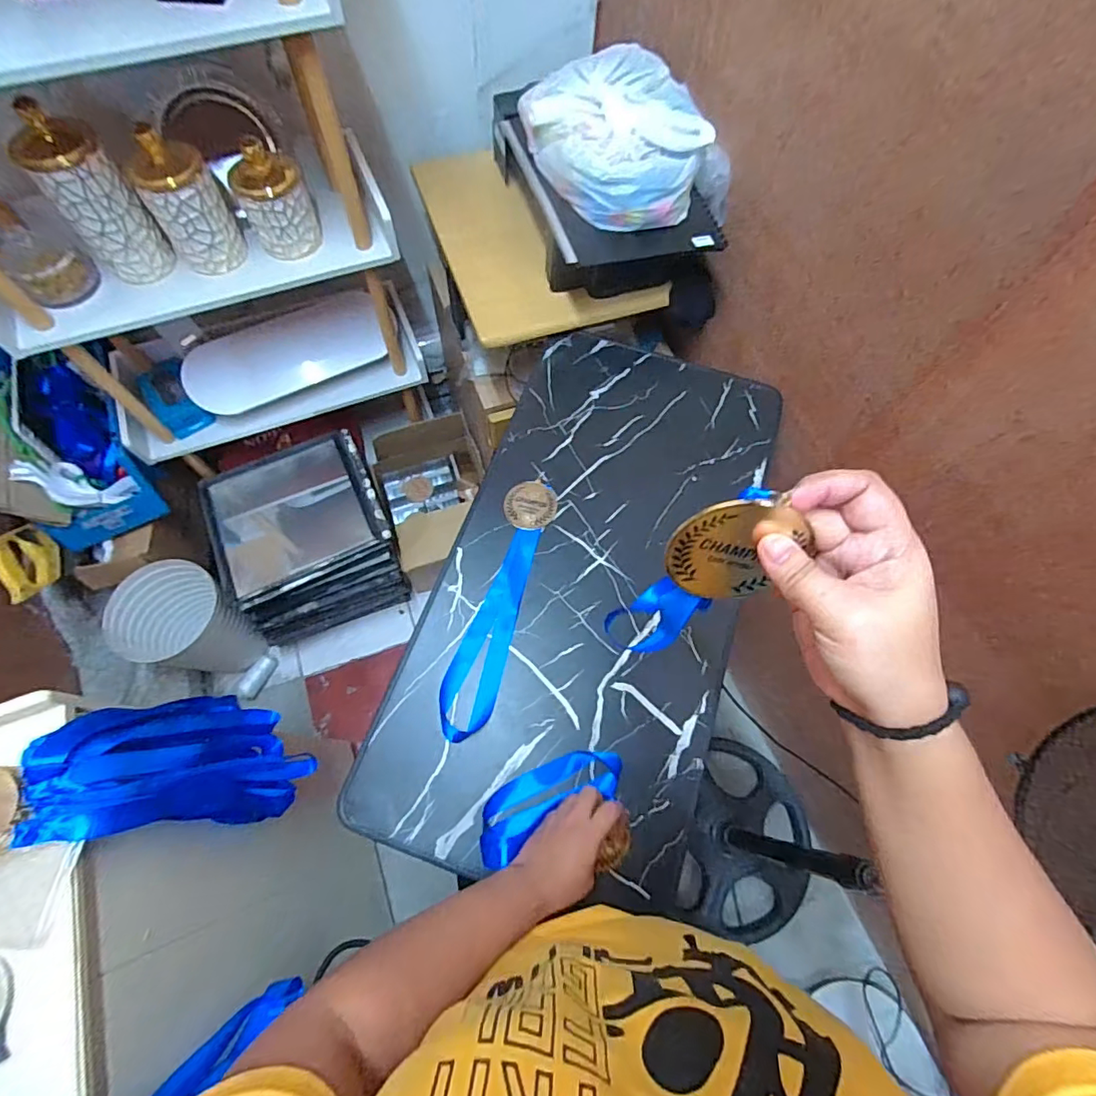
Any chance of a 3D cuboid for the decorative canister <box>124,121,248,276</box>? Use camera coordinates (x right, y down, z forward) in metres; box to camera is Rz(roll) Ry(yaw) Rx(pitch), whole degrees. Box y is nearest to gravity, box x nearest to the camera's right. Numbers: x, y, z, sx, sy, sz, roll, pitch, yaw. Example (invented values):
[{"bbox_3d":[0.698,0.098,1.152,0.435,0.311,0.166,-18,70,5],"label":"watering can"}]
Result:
[{"bbox_3d":[-0.548,-0.523,0.791,0.099,0.167,0.109,-36,73,-16],"label":"decorative canister"}]

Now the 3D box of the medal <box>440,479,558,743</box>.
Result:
[{"bbox_3d":[-0.063,0.066,0.692,0.069,0.011,0.356,16,67,4],"label":"medal"}]

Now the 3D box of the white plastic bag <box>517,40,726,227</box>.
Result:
[{"bbox_3d":[0.109,-0.582,0.751,0.225,0.118,0.259,-36,73,-16],"label":"white plastic bag"}]

